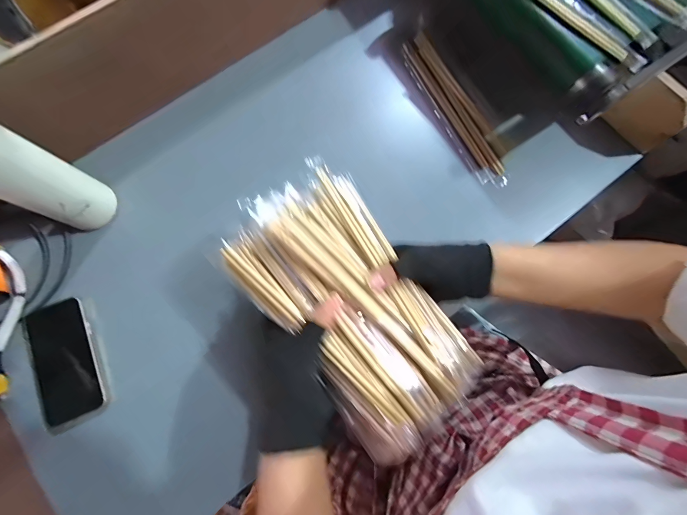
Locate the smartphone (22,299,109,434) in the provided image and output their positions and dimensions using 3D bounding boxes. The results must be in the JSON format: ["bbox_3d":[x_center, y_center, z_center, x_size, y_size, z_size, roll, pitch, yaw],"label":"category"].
[{"bbox_3d":[-0.354,0.134,0.390,0.079,0.013,0.150,-21,79,-6],"label":"smartphone"}]

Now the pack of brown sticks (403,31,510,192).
[{"bbox_3d":[0.169,-0.225,0.470,0.054,0.019,0.262,-29,80,-7],"label":"pack of brown sticks"}]

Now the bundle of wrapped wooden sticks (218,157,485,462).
[{"bbox_3d":[0.006,0.042,0.312,0.156,0.054,0.278,-34,81,-8],"label":"bundle of wrapped wooden sticks"}]

